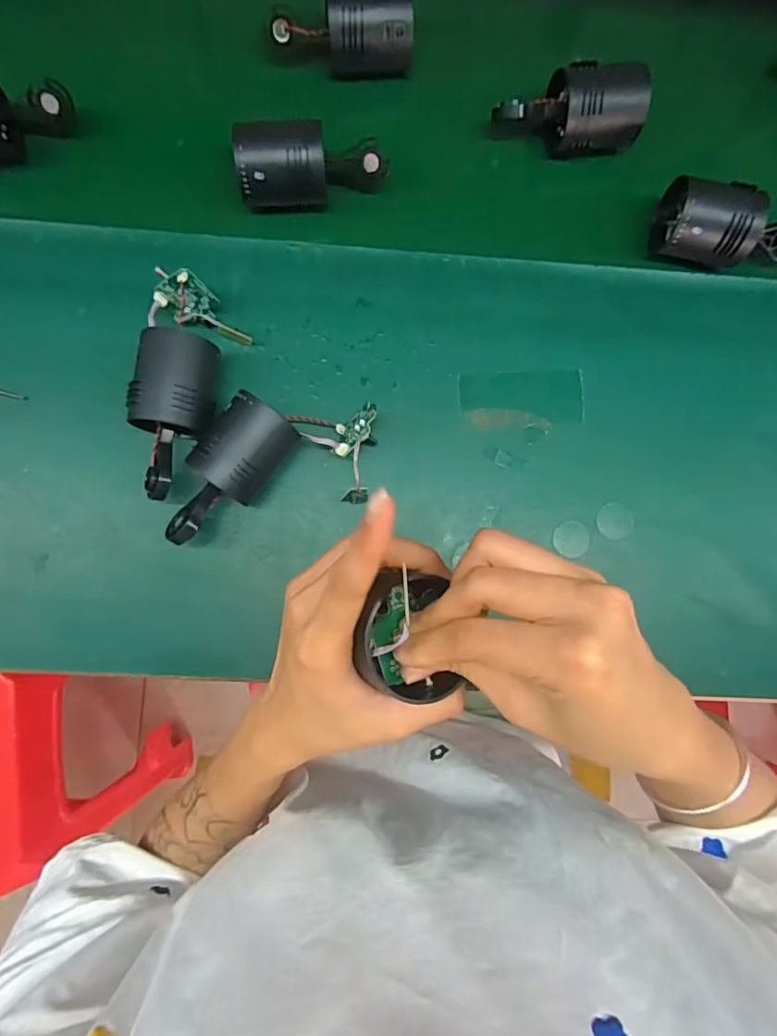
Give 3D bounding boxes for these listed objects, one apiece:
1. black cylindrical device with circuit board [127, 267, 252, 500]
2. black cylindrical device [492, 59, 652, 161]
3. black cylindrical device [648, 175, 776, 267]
[{"bbox_3d":[-0.145,-0.095,0.387,0.066,0.053,0.164,4,86,-2],"label":"black cylindrical device with circuit board"},{"bbox_3d":[0.146,-0.329,0.431,0.118,0.057,0.052,3,87,-2],"label":"black cylindrical device"},{"bbox_3d":[0.275,-0.228,0.423,0.126,0.047,0.056,15,86,-2],"label":"black cylindrical device"}]

